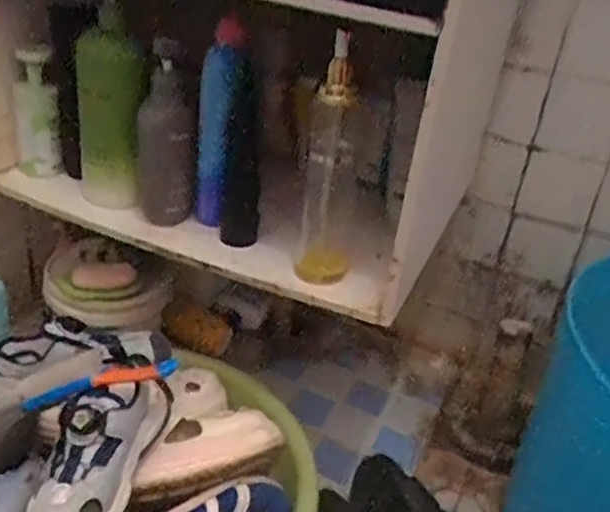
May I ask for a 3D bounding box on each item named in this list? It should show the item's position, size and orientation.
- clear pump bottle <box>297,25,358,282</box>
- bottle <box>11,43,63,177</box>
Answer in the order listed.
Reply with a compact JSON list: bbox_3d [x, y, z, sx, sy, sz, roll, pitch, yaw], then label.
[{"bbox_3d":[0.028,-0.090,0.698,0.053,0.250,0.051,4,30,-4],"label":"clear pump bottle"},{"bbox_3d":[-0.347,-0.184,0.851,0.049,0.164,0.041,-12,35,-29],"label":"bottle"}]

